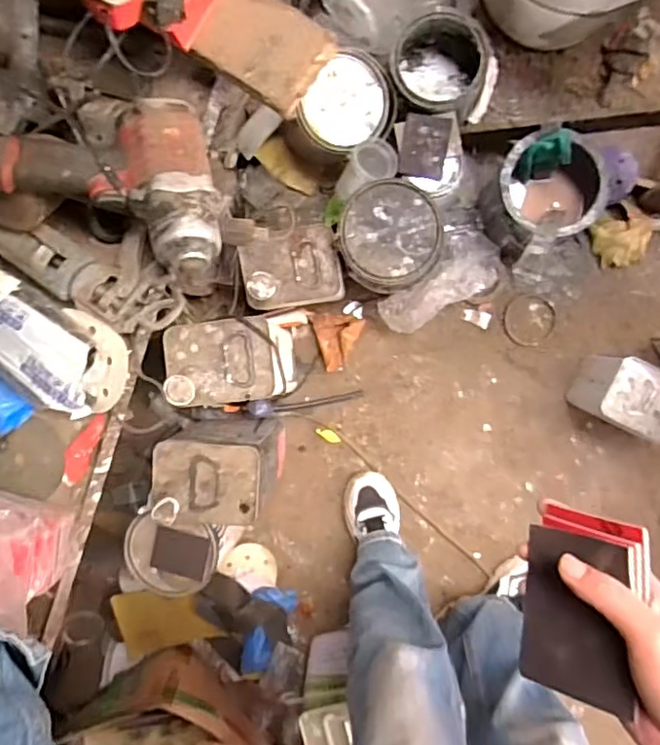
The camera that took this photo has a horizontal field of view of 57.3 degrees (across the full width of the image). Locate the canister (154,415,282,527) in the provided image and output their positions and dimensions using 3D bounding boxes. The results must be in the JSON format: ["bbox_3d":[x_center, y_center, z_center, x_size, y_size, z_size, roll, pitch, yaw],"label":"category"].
[{"bbox_3d":[-0.176,0.157,1.050,0.176,0.286,0.133,8,94,3],"label":"canister"}]

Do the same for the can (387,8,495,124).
[{"bbox_3d":[0.198,-0.518,1.053,0.178,0.159,0.175,0,94,3],"label":"can"}]

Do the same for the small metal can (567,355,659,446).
[{"bbox_3d":[0.528,0.046,1.044,0.178,0.211,0.112,26,95,1],"label":"small metal can"}]

